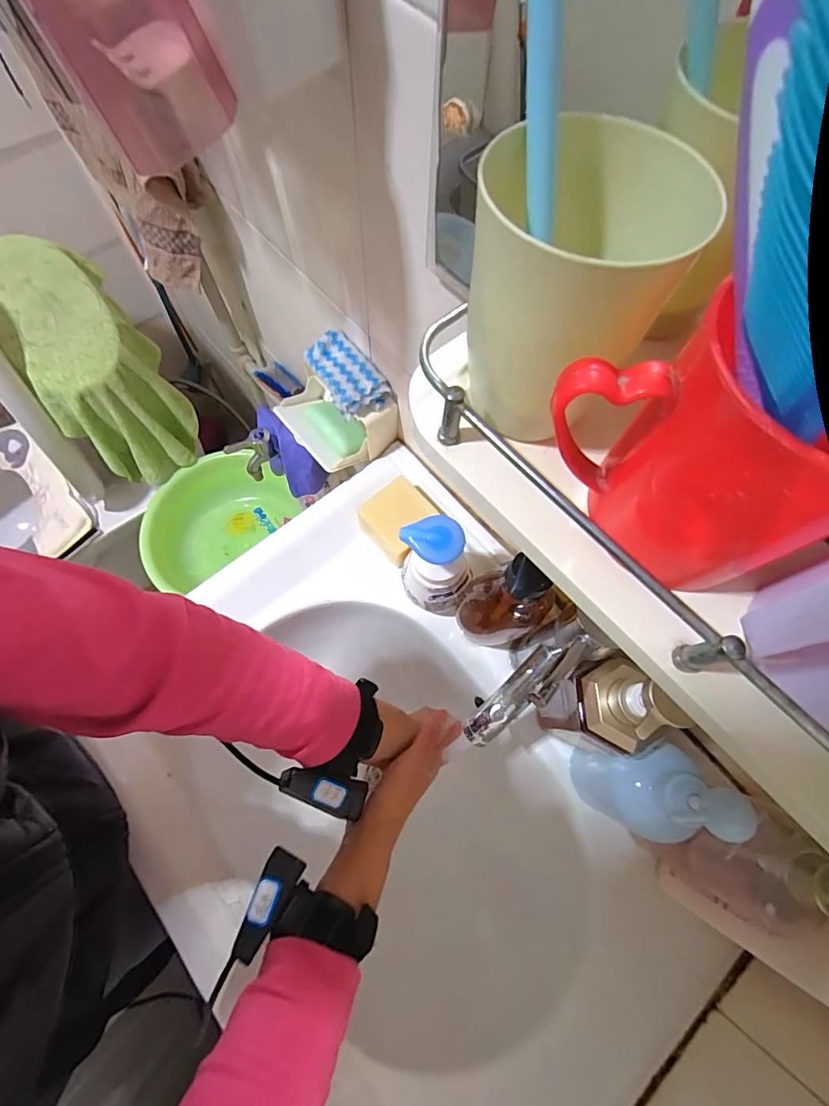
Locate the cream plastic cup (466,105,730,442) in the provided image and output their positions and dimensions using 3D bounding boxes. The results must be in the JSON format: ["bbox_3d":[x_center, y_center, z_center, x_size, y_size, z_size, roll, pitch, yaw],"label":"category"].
[{"bbox_3d":[0.057,-0.103,0.193,0.076,0.103,0.076,1,70,-2],"label":"cream plastic cup"}]

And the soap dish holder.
[{"bbox_3d":[-0.097,-0.166,0.550,0.103,0.065,0.117,-35,75,-14],"label":"soap dish holder"}]

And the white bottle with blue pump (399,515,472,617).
[{"bbox_3d":[0.019,0.016,0.465,0.067,0.151,0.062,-2,70,-3],"label":"white bottle with blue pump"}]

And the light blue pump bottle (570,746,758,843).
[{"bbox_3d":[0.189,0.198,0.380,0.048,0.195,0.068,-4,70,-4],"label":"light blue pump bottle"}]

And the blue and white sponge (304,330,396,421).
[{"bbox_3d":[-0.075,-0.191,0.503,0.058,0.034,0.094,-40,76,-15],"label":"blue and white sponge"}]

